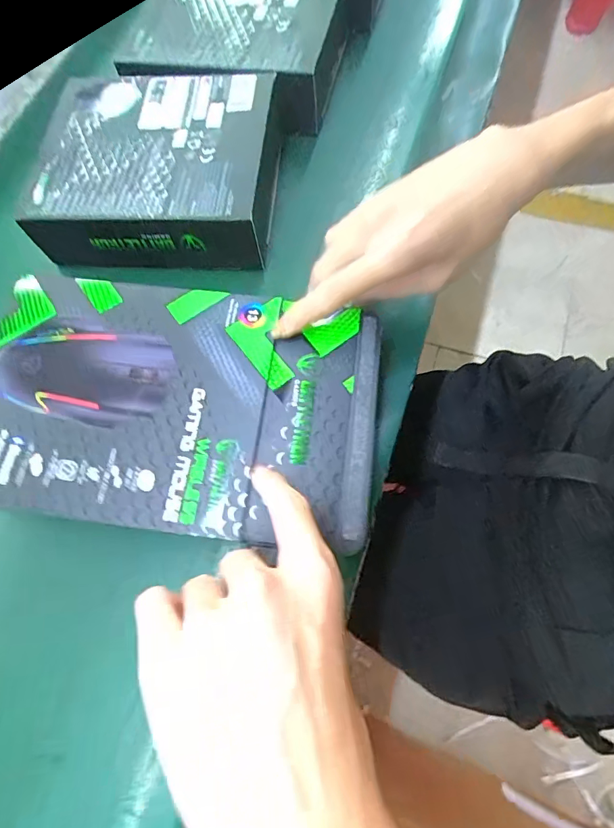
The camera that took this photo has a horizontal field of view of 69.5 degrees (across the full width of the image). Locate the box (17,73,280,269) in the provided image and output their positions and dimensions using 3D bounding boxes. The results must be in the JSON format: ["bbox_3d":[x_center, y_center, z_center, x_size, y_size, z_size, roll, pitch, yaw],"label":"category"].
[{"bbox_3d":[-0.122,-0.208,0.374,0.192,0.056,0.170,1,70,2],"label":"box"}]

